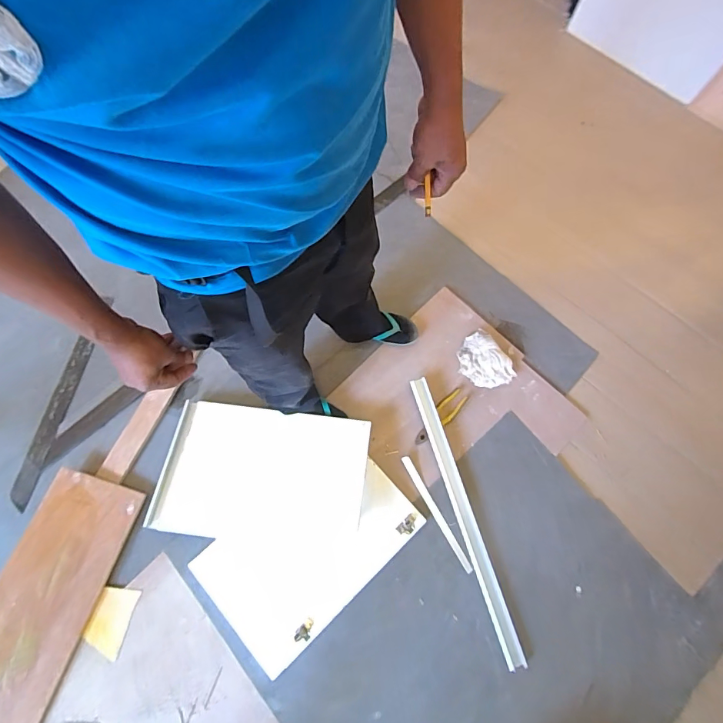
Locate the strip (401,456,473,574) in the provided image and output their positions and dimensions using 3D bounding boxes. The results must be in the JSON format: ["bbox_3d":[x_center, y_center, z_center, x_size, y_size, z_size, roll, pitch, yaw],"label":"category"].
[{"bbox_3d":[0.206,0.417,1.187,0.025,0.013,0.336,-27,74,-12],"label":"strip"}]

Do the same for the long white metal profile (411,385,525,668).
[{"bbox_3d":[0.277,0.406,1.170,0.047,0.027,0.757,-15,71,-8],"label":"long white metal profile"}]

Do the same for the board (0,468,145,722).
[{"bbox_3d":[-0.823,0.681,1.027,0.247,0.025,0.792,19,70,-3],"label":"board"}]

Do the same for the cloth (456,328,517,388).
[{"bbox_3d":[0.381,0.002,1.328,0.136,0.035,0.180,-36,76,-14],"label":"cloth"}]

